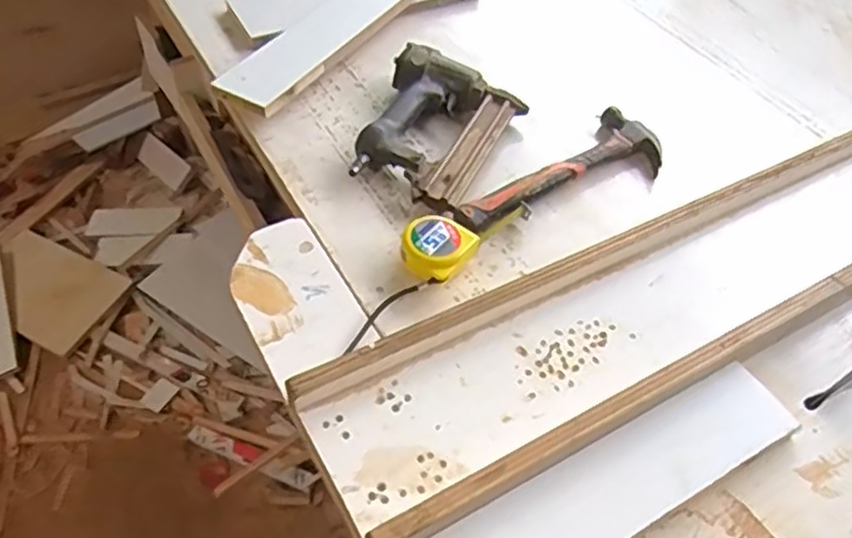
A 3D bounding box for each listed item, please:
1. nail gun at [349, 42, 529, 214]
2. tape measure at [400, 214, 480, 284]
[{"bbox_3d":[0.003,-0.166,0.791,0.163,0.053,0.213,24,52,16],"label":"nail gun"},{"bbox_3d":[0.008,-0.018,0.676,0.064,0.036,0.075,28,54,19],"label":"tape measure"}]

